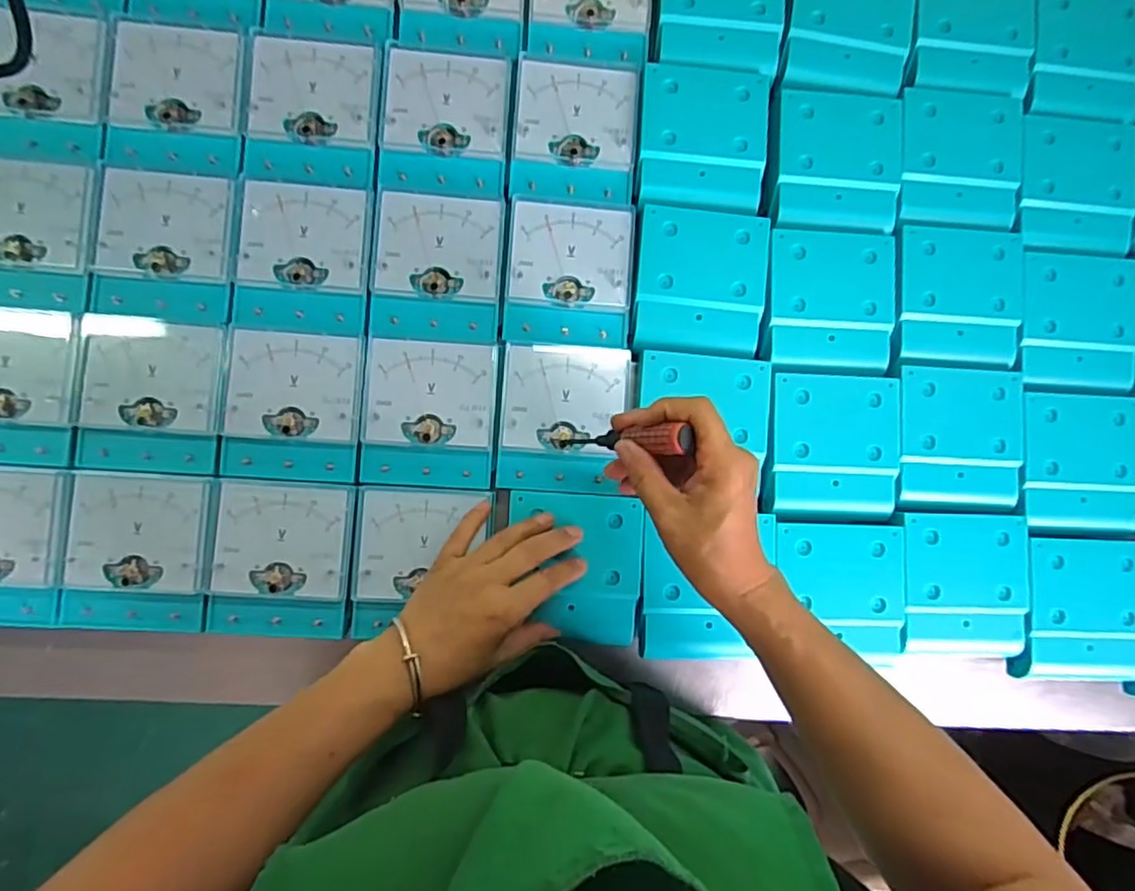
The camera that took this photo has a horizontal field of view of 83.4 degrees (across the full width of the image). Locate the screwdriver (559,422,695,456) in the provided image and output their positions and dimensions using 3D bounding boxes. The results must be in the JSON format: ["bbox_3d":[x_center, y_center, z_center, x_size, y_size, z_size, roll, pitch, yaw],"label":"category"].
[{"bbox_3d":[0.034,-0.003,0.424,0.019,0.150,0.016,8,86,-25],"label":"screwdriver"}]

